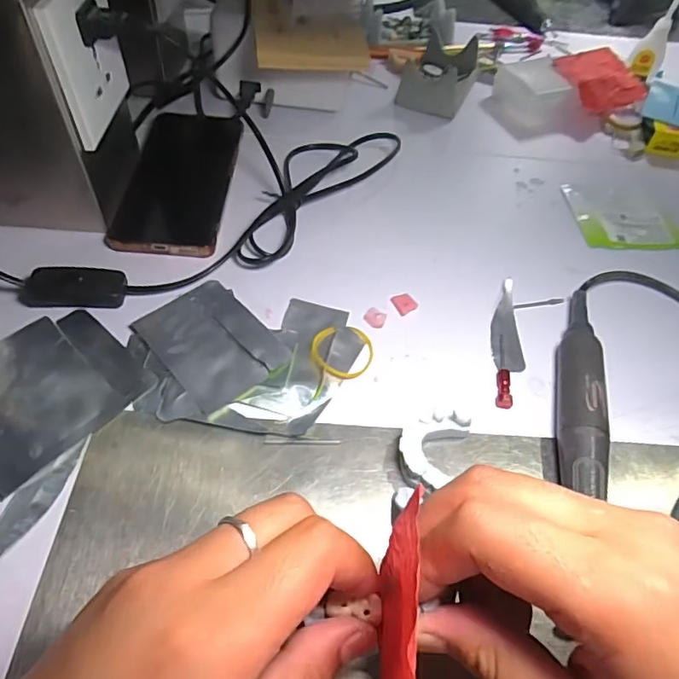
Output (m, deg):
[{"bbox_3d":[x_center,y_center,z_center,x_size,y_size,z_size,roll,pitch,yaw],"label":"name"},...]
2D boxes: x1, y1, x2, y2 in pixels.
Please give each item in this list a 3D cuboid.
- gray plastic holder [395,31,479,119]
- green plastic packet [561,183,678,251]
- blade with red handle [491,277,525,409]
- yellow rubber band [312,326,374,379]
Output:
[{"bbox_3d":[0.109,-0.284,0.553,0.062,0.040,0.102,21,54,11],"label":"gray plastic holder"},{"bbox_3d":[0.259,-0.113,0.475,0.090,0.005,0.084,0,53,-5],"label":"green plastic packet"},{"bbox_3d":[0.116,0.001,0.355,0.021,0.009,0.103,8,53,1],"label":"blade with red handle"},{"bbox_3d":[0.002,0.006,0.342,0.041,0.005,0.042,5,53,-1],"label":"yellow rubber band"}]

